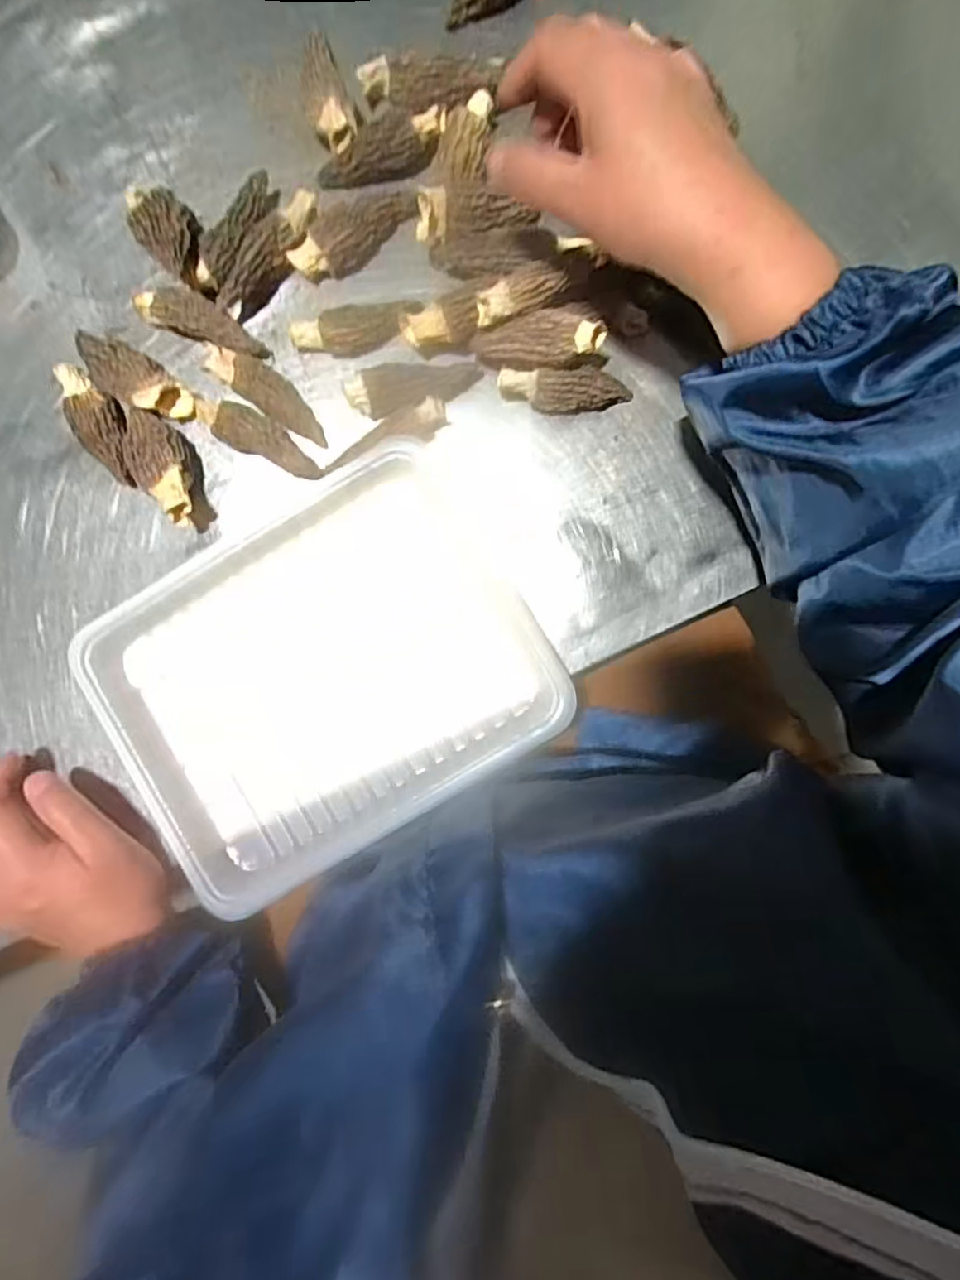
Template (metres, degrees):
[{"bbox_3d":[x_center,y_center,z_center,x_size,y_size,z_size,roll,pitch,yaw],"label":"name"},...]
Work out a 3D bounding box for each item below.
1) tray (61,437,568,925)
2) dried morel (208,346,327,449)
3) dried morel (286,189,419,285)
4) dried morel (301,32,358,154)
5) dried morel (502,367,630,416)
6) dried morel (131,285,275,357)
[{"bbox_3d":[-0.098,0.023,0.416,0.261,0.047,0.202,-31,86,3],"label":"tray"},{"bbox_3d":[-0.132,-0.156,0.414,0.084,0.015,0.025,37,91,-14],"label":"dried morel"},{"bbox_3d":[-0.079,-0.259,0.416,0.085,0.023,0.031,-38,86,2],"label":"dried morel"},{"bbox_3d":[-0.100,-0.350,0.417,0.030,0.022,0.083,-18,73,3],"label":"dried morel"},{"bbox_3d":[0.053,-0.154,0.407,0.085,0.025,0.020,0,88,-14],"label":"dried morel"},{"bbox_3d":[-0.175,-0.201,0.414,0.083,0.015,0.026,20,90,-9],"label":"dried morel"}]

